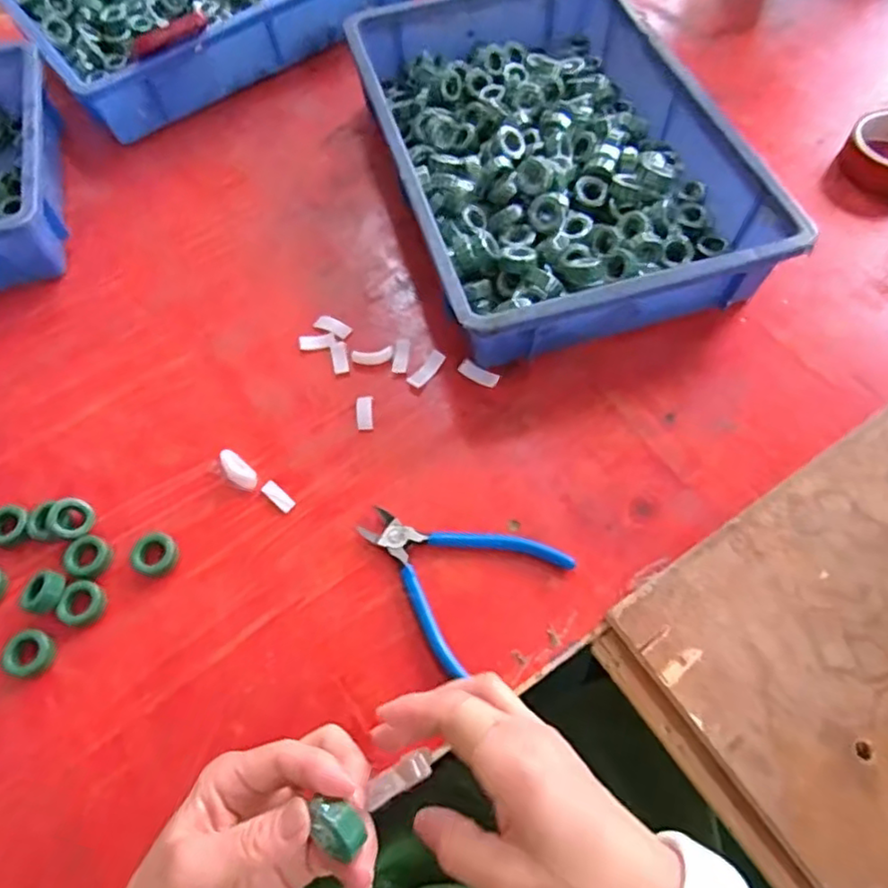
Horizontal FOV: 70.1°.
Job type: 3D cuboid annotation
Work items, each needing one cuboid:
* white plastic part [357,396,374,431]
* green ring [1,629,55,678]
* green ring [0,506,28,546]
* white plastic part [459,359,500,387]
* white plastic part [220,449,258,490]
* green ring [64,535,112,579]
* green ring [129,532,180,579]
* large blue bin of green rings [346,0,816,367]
[{"bbox_3d":[-0.065,-0.025,0.516,0.013,0.004,0.033,-4,62,2],"label":"white plastic part"},{"bbox_3d":[-0.282,0.143,0.431,0.030,0.014,0.030,-2,62,3],"label":"green ring"},{"bbox_3d":[-0.324,0.062,0.473,0.030,0.010,0.029,-2,62,3],"label":"green ring"},{"bbox_3d":[0.028,-0.060,0.532,0.036,0.007,0.013,31,68,18],"label":"white plastic part"},{"bbox_3d":[-0.160,0.020,0.489,0.040,0.005,0.018,36,70,20],"label":"white plastic part"},{"bbox_3d":[-0.260,0.083,0.463,0.032,0.011,0.030,-2,62,3],"label":"green ring"},{"bbox_3d":[-0.210,0.081,0.462,0.030,0.015,0.030,-2,62,3],"label":"green ring"},{"bbox_3d":[0.091,-0.286,0.593,0.283,0.070,0.436,-16,62,-5],"label":"large blue bin of green rings"}]

